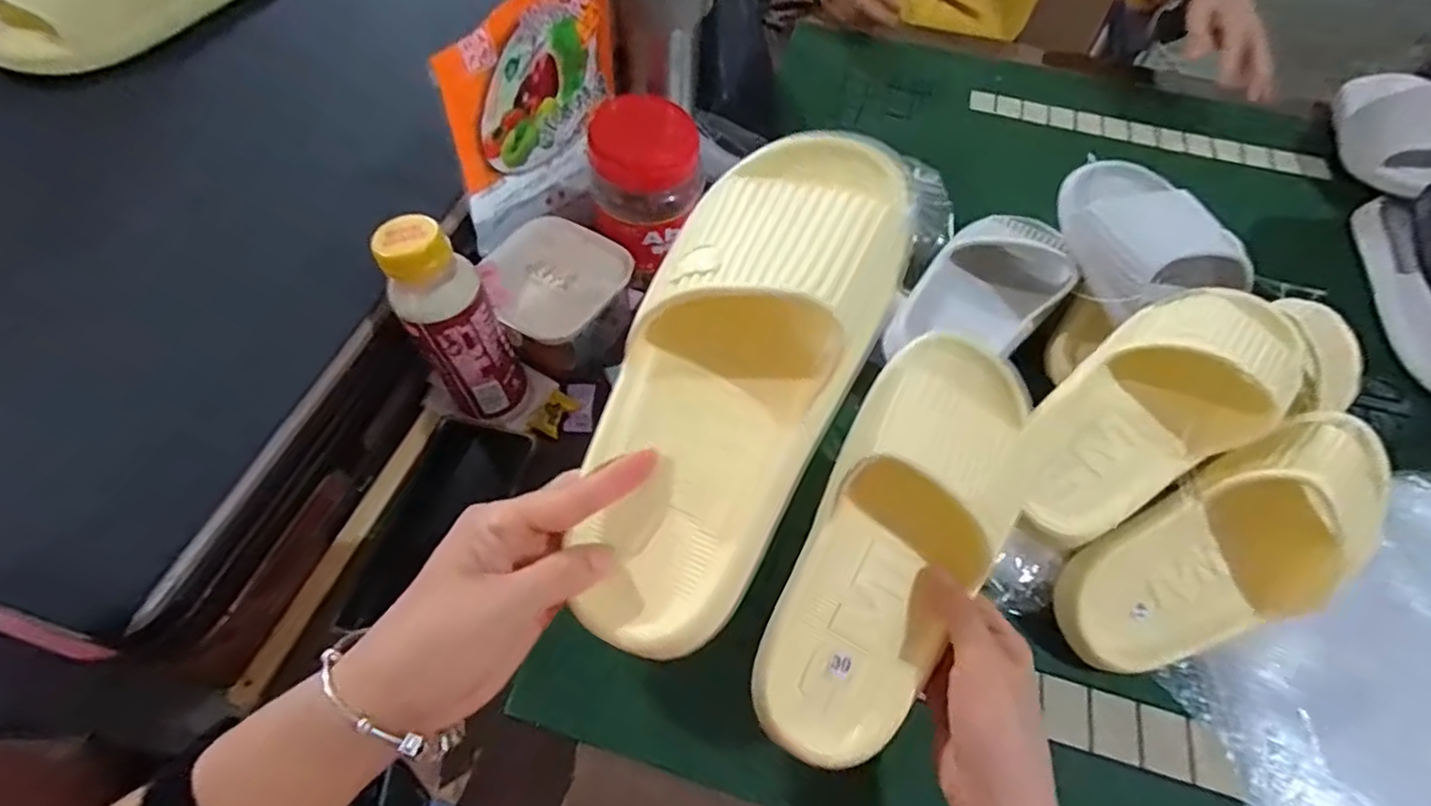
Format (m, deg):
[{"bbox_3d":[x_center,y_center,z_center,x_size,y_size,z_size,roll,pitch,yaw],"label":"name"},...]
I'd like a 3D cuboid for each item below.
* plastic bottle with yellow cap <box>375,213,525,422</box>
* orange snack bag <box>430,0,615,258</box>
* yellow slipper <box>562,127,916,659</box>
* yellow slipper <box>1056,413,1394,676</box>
[{"bbox_3d":[-0.175,-0.050,0.442,0.053,0.158,0.052,0,62,0],"label":"plastic bottle with yellow cap"},{"bbox_3d":[-0.128,-0.222,0.489,0.019,0.164,0.175,32,60,14],"label":"orange snack bag"},{"bbox_3d":[0.009,-0.013,0.284,0.098,0.058,0.238,22,85,11],"label":"yellow slipper"},{"bbox_3d":[0.349,0.092,0.431,0.255,0.084,0.097,-22,62,-18],"label":"yellow slipper"}]

